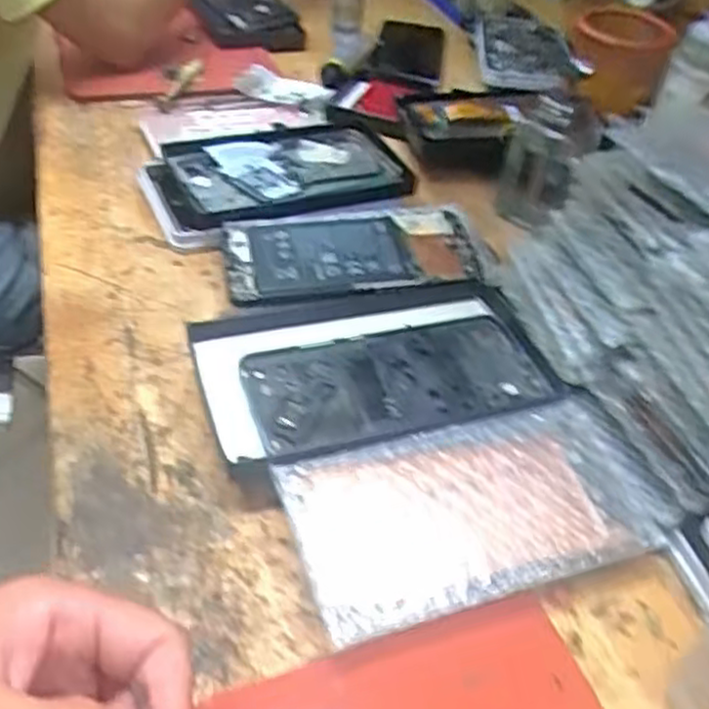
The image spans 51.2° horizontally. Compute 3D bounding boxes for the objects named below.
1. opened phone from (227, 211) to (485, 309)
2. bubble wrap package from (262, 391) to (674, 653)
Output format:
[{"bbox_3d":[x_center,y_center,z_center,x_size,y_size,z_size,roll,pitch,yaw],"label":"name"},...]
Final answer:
[{"bbox_3d":[-0.002,-0.069,0.490,0.161,0.013,0.080,-5,44,-14],"label":"opened phone"},{"bbox_3d":[0.060,0.072,0.353,0.176,0.026,0.090,-11,46,-19],"label":"bubble wrap package"}]

